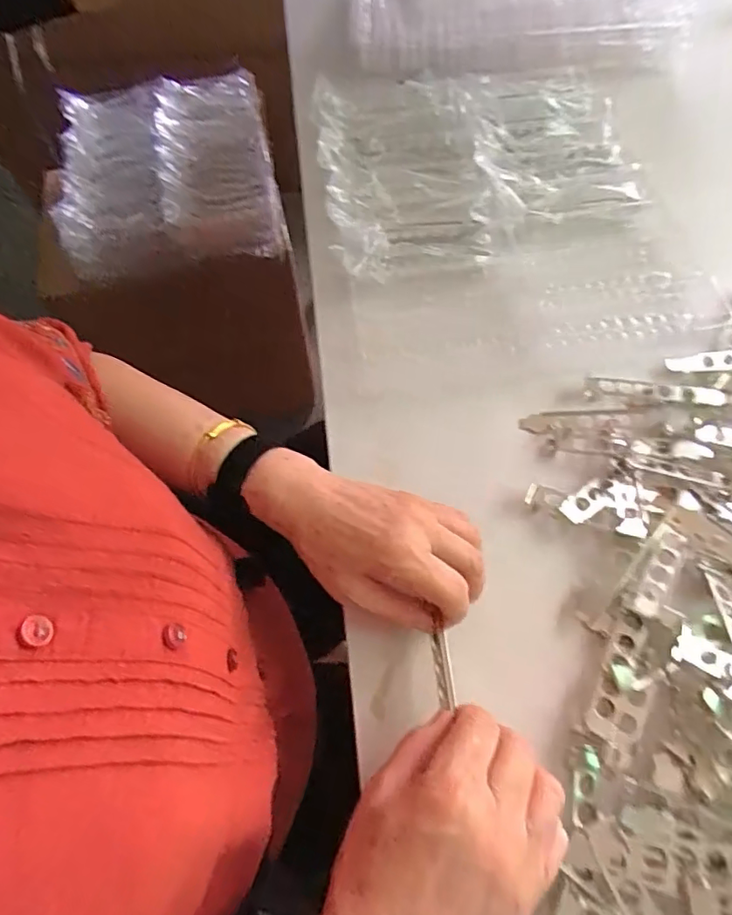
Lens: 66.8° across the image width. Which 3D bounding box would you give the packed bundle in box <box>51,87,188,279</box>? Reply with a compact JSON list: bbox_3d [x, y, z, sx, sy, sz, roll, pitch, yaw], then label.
[{"bbox_3d":[-0.420,-0.481,0.937,0.160,0.093,0.391,-14,62,-5],"label":"packed bundle in box"}]

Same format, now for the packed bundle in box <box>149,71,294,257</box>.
[{"bbox_3d":[-0.265,-0.532,1.009,0.183,0.124,0.398,-12,62,-4],"label":"packed bundle in box"}]

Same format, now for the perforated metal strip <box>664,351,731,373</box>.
[{"bbox_3d":[0.334,-0.087,0.506,0.113,0.008,0.023,-4,62,0],"label":"perforated metal strip"}]

